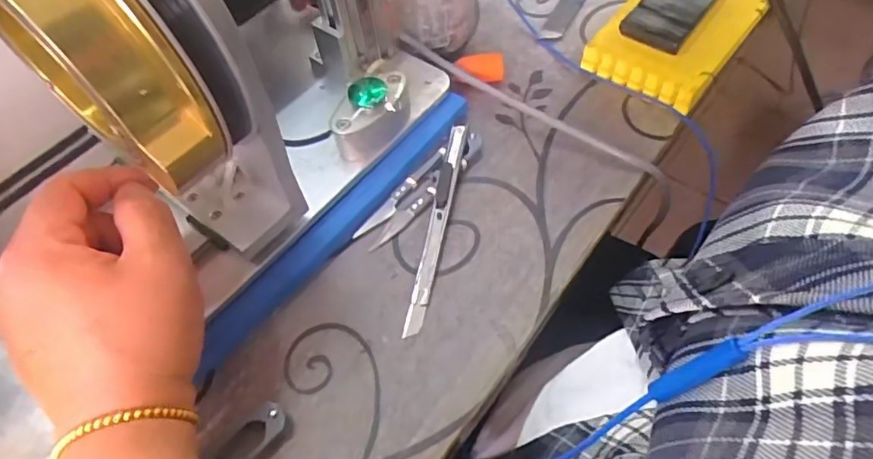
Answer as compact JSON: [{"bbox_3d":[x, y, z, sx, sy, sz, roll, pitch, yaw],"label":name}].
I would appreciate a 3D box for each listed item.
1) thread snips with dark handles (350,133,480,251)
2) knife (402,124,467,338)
[{"bbox_3d":[-0.008,-0.027,0.336,0.022,0.010,0.099,38,67,25],"label":"thread snips with dark handles"},{"bbox_3d":[0.001,-0.006,0.320,0.011,0.012,0.141,7,57,9],"label":"knife"}]

